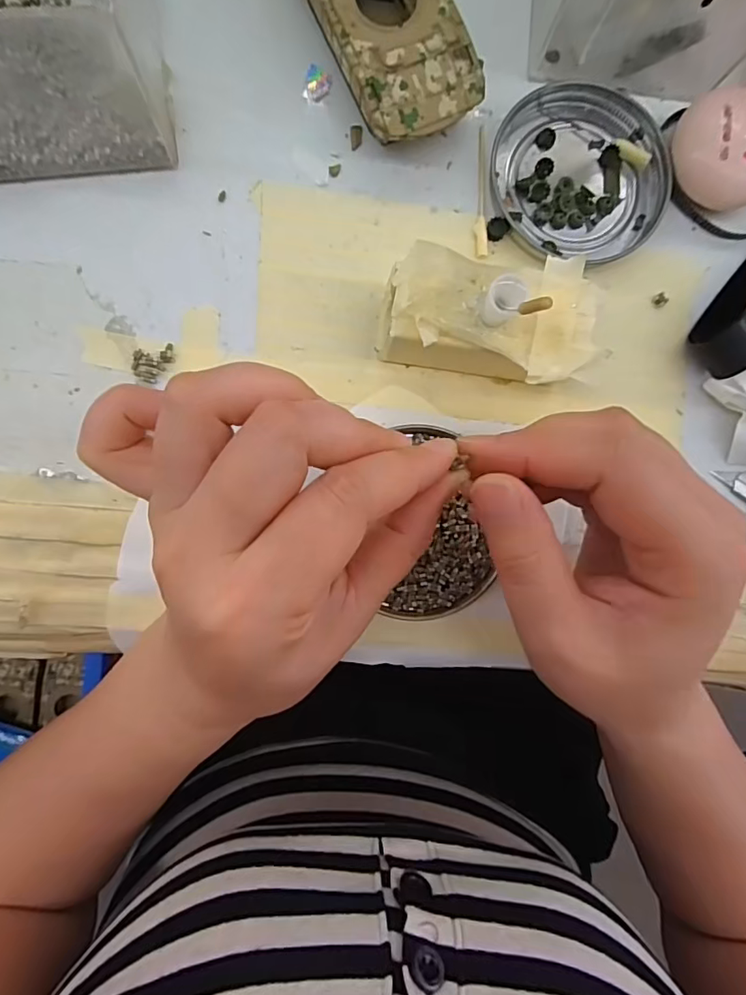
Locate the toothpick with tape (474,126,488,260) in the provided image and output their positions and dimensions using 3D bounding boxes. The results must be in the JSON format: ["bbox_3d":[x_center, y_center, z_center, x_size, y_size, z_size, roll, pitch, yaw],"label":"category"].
[{"bbox_3d":[0.048,-0.136,0.224,0.006,0.004,0.060,-1,90,-4],"label":"toothpick with tape"}]

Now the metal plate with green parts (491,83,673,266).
[{"bbox_3d":[0.092,-0.145,0.226,0.075,0.008,0.073,-3,90,-4],"label":"metal plate with green parts"}]

